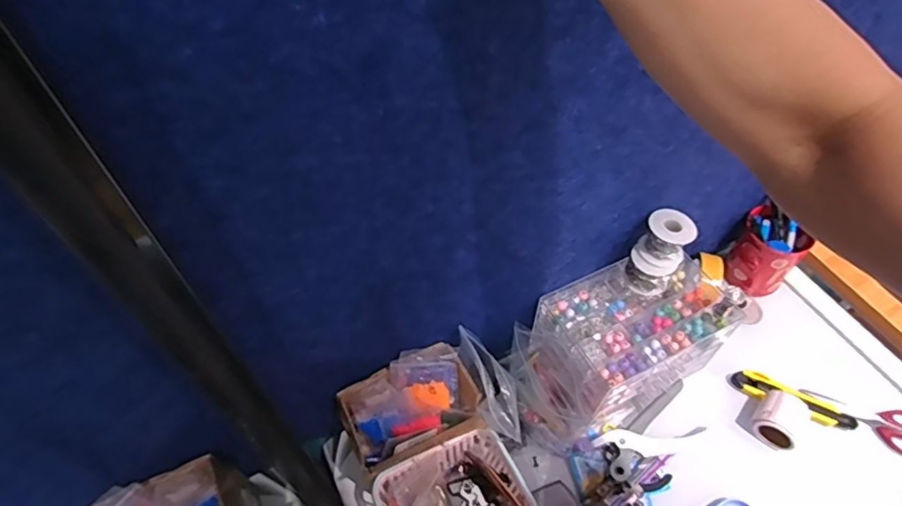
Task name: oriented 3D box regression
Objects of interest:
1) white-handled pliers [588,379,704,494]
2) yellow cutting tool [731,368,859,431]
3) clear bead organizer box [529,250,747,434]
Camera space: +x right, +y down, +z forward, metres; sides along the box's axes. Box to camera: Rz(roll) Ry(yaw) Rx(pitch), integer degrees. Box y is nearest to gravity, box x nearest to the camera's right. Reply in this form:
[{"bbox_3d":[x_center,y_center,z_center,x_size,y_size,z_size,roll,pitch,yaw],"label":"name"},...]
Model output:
[{"bbox_3d":[0.263,0.241,0.716,0.161,0.041,0.084,-27,58,-19],"label":"white-handled pliers"},{"bbox_3d":[0.466,0.196,0.759,0.151,0.019,0.041,23,56,17],"label":"yellow cutting tool"},{"bbox_3d":[0.236,0.114,0.751,0.211,0.151,0.162,-26,57,-19],"label":"clear bead organizer box"}]

